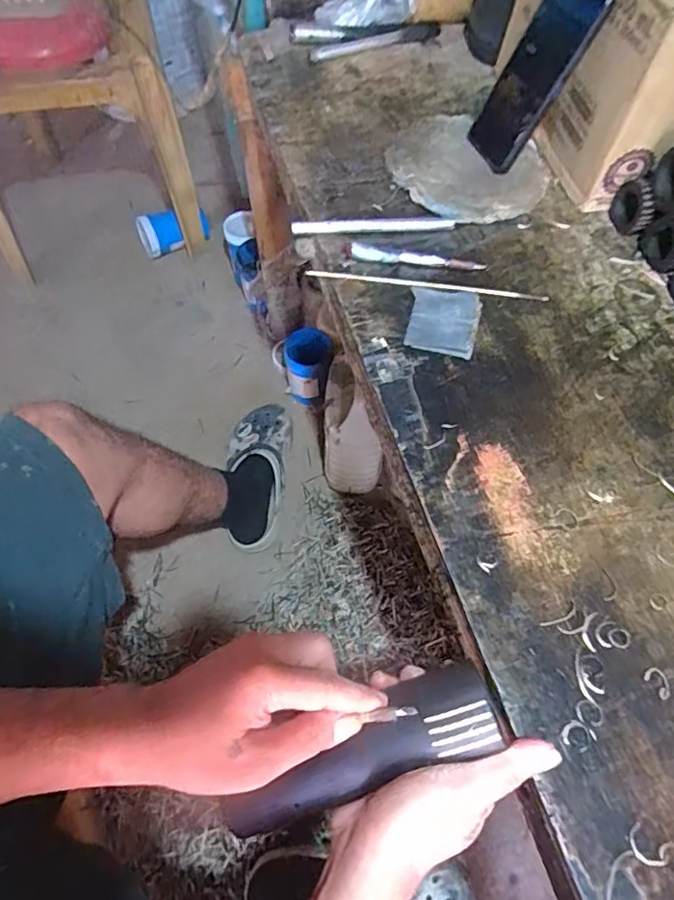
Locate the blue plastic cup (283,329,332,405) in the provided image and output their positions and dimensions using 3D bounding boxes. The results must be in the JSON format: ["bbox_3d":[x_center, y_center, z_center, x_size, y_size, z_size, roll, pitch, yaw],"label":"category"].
[{"bbox_3d":[-0.058,-0.161,1.046,0.082,0.135,0.090,1,62,-3],"label":"blue plastic cup"}]

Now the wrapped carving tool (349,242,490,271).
[{"bbox_3d":[0.076,-0.188,0.529,0.134,0.013,0.018,3,62,-2],"label":"wrapped carving tool"}]

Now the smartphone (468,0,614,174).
[{"bbox_3d":[0.194,-0.372,0.544,0.011,0.157,0.077,-5,58,-37],"label":"smartphone"}]

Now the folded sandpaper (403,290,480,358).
[{"bbox_3d":[0.097,-0.119,0.495,0.061,0.009,0.074,15,62,5],"label":"folded sandpaper"}]

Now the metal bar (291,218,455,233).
[{"bbox_3d":[0.038,-0.229,0.549,0.165,0.012,0.015,-5,62,-6],"label":"metal bar"}]

